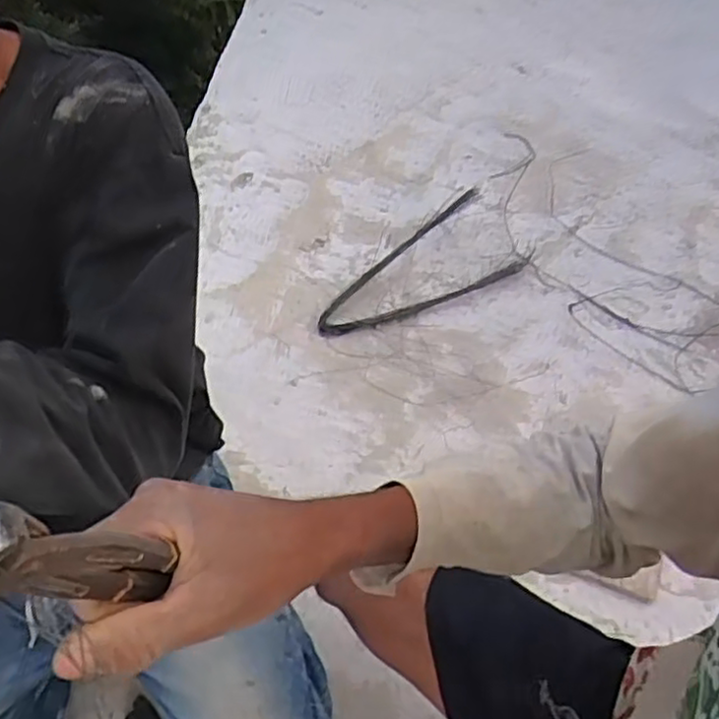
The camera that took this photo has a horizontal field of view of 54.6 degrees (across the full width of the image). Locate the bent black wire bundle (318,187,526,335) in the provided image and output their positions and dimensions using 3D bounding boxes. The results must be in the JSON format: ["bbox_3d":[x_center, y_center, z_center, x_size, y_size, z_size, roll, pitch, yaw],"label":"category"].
[{"bbox_3d":[0.123,-0.174,1.407,0.492,0.044,0.226,-32,53,-20],"label":"bent black wire bundle"}]

